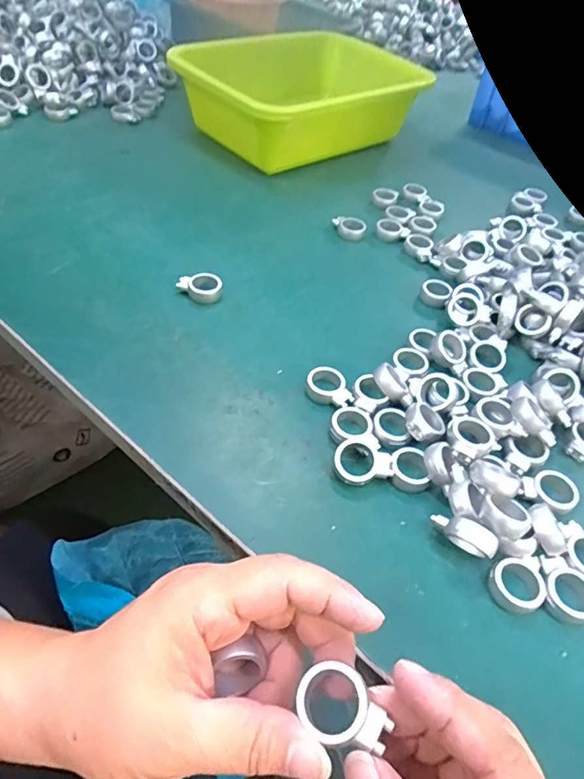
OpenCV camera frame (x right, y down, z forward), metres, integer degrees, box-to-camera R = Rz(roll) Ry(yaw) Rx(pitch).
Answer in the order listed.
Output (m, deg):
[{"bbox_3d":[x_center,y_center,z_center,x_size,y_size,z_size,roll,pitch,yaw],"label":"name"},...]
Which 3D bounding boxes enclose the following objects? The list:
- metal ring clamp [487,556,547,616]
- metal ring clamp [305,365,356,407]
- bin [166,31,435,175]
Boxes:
[{"bbox_3d":[0.114,0.100,0.257,0.027,0.010,0.026,3,48,-4],"label":"metal ring clamp"},{"bbox_3d":[0.024,0.001,0.334,0.024,0.012,0.033,-14,51,-18],"label":"metal ring clamp"},{"bbox_3d":[0.015,-0.337,0.592,0.286,0.081,0.186,-31,58,-30],"label":"bin"}]

